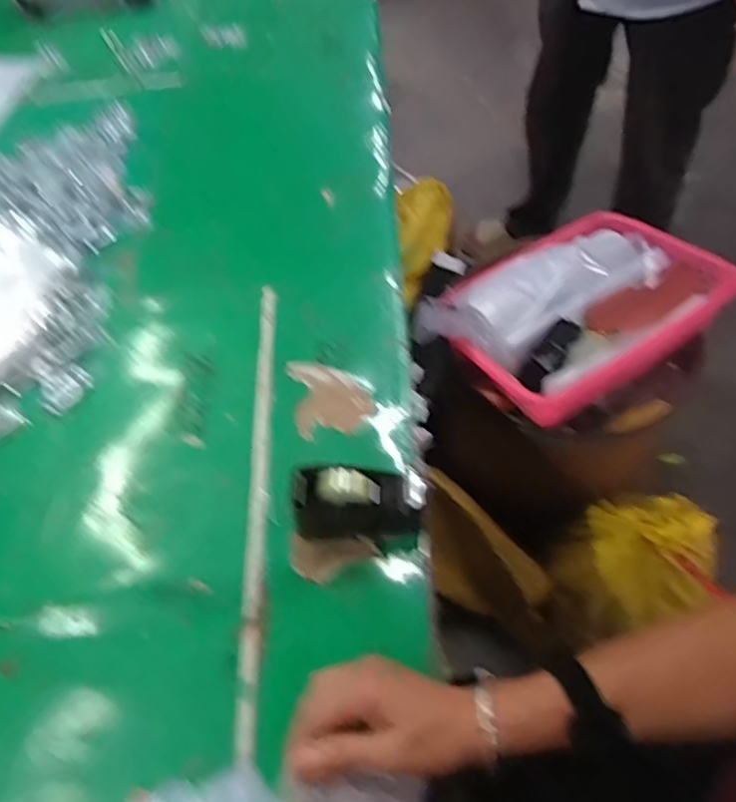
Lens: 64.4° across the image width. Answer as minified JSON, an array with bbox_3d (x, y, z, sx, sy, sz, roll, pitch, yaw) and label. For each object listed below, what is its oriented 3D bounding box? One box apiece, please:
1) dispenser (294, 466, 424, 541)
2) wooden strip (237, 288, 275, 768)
[{"bbox_3d":[-0.009,0.090,0.518,0.116,0.066,0.044,-1,58,4],"label":"dispenser"},{"bbox_3d":[-0.107,0.075,0.573,0.017,0.013,0.473,-5,58,2],"label":"wooden strip"}]

